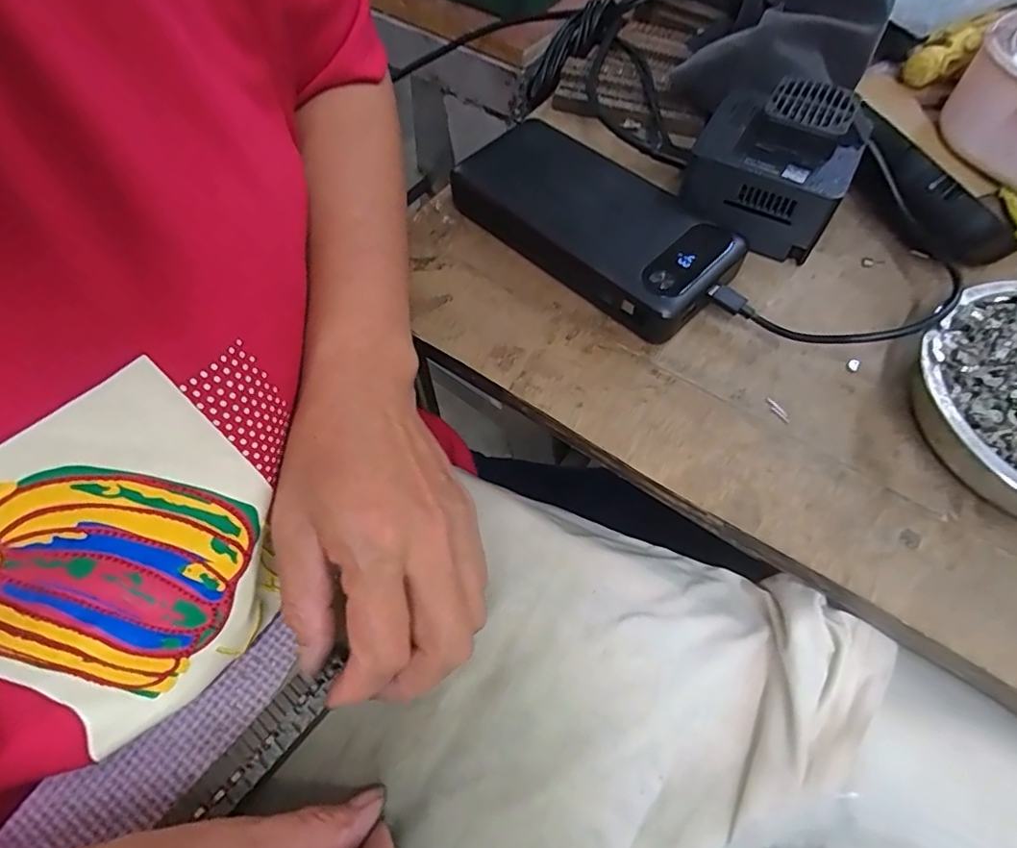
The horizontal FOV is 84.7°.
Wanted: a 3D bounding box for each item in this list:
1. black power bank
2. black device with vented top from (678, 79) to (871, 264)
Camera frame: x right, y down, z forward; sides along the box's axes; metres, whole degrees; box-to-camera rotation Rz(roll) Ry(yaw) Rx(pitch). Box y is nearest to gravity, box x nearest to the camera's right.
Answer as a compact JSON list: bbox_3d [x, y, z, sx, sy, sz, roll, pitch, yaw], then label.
[{"bbox_3d":[0.044,-0.113,0.300,0.154,0.029,0.070,41,69,21],"label":"black power bank"},{"bbox_3d":[0.139,-0.138,0.298,0.077,0.056,0.074,25,65,15],"label":"black device with vented top"}]

